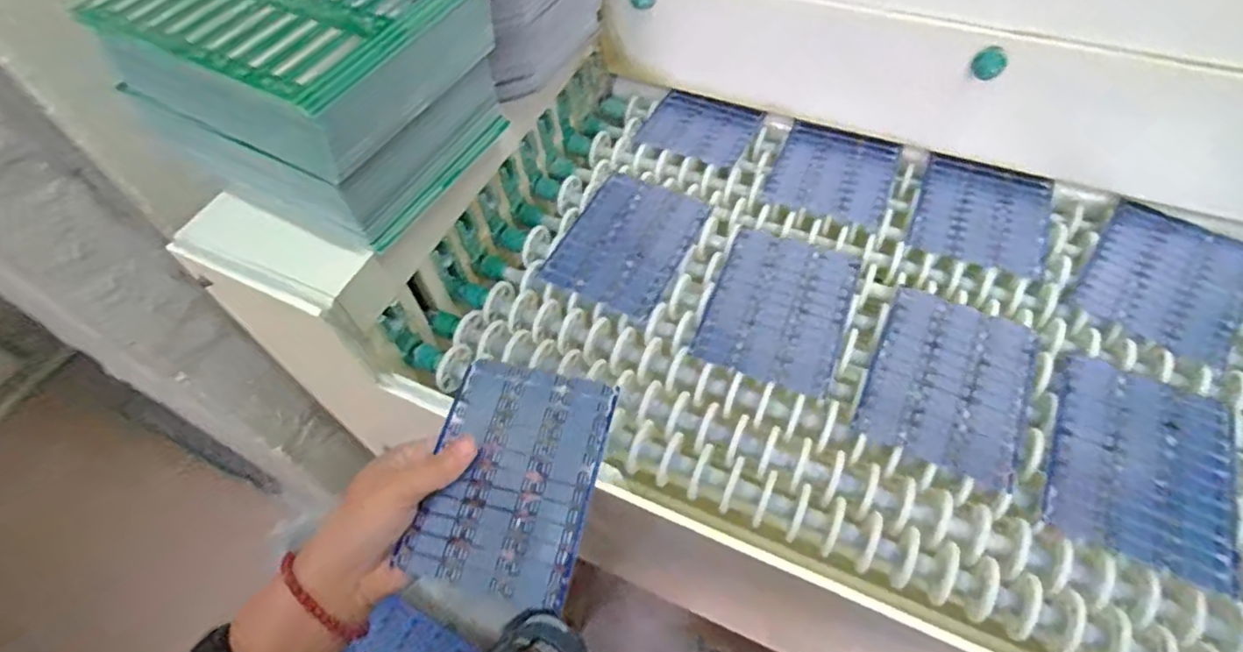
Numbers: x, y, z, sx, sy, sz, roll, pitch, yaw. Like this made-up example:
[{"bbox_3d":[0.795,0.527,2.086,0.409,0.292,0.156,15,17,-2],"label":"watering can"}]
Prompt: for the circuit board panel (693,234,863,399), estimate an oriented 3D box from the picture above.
[{"bbox_3d":[0.130,-0.017,0.511,0.105,0.008,0.140,18,59,15],"label":"circuit board panel"}]

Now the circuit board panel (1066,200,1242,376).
[{"bbox_3d":[0.438,-0.038,0.501,0.108,0.010,0.136,32,63,22],"label":"circuit board panel"}]

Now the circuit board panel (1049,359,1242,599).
[{"bbox_3d":[0.353,0.090,0.422,0.104,0.009,0.142,23,60,18],"label":"circuit board panel"}]

